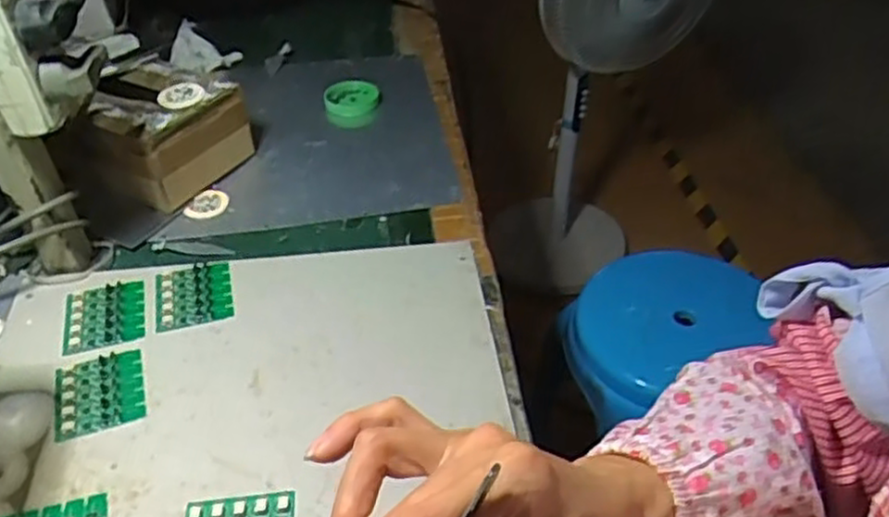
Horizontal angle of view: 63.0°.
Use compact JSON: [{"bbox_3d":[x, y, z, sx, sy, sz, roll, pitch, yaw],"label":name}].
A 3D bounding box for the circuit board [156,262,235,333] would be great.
[{"bbox_3d":[-0.214,0.031,0.620,0.062,0.008,0.072,-11,44,-11],"label":"circuit board"}]

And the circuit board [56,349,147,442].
[{"bbox_3d":[-0.258,0.099,0.544,0.061,0.005,0.067,-15,44,-14],"label":"circuit board"}]

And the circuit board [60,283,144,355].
[{"bbox_3d":[-0.282,0.047,0.602,0.063,0.007,0.068,-13,44,-13],"label":"circuit board"}]

